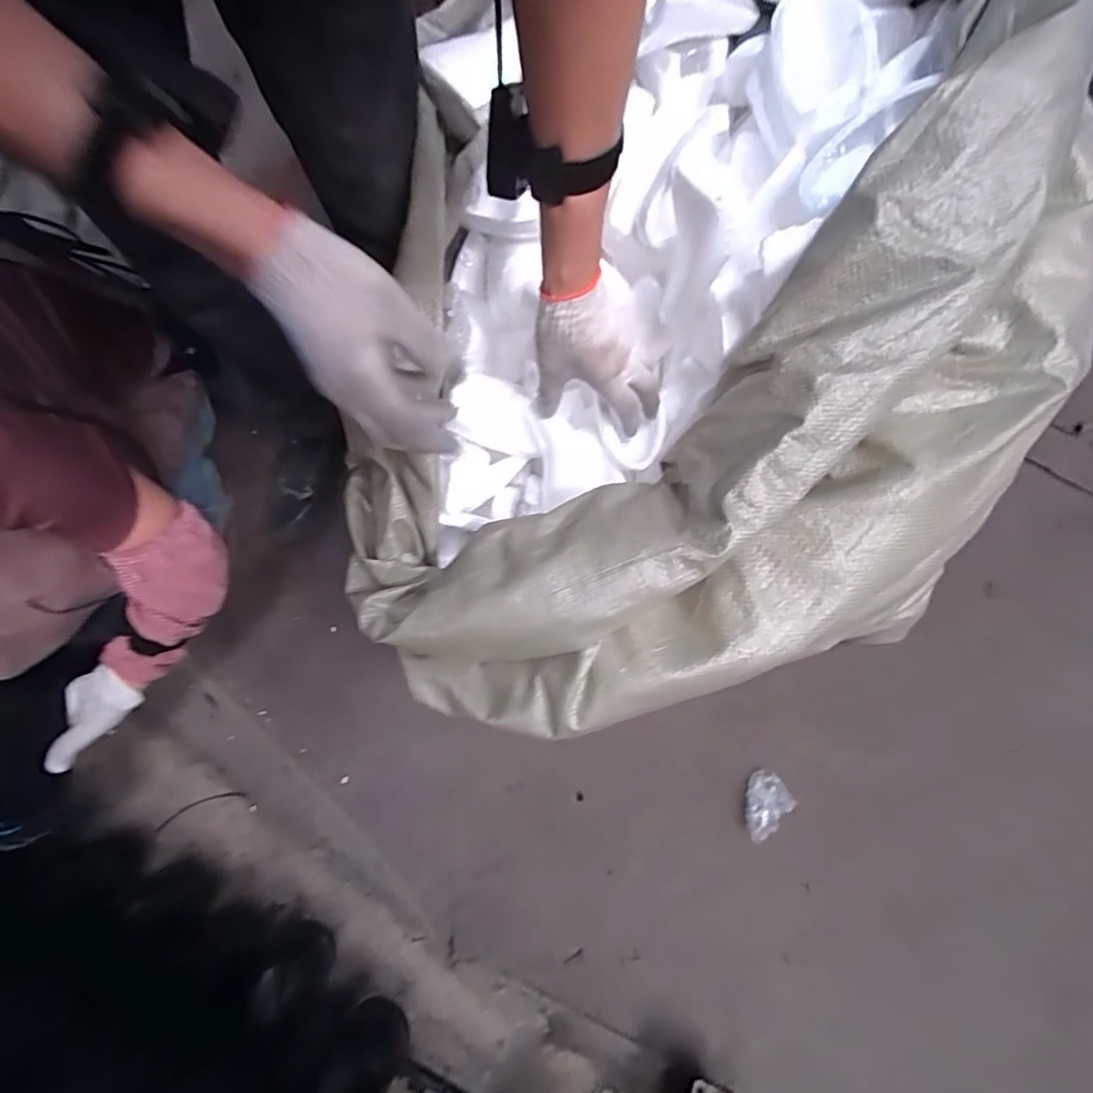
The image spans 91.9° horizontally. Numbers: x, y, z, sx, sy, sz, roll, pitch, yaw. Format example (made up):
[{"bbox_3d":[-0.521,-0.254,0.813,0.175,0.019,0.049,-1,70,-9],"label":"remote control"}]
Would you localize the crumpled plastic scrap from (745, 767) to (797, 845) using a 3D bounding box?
[{"bbox_3d":[0.336,0.404,0.831,0.093,0.031,0.068,-38,77,-14],"label":"crumpled plastic scrap"}]

